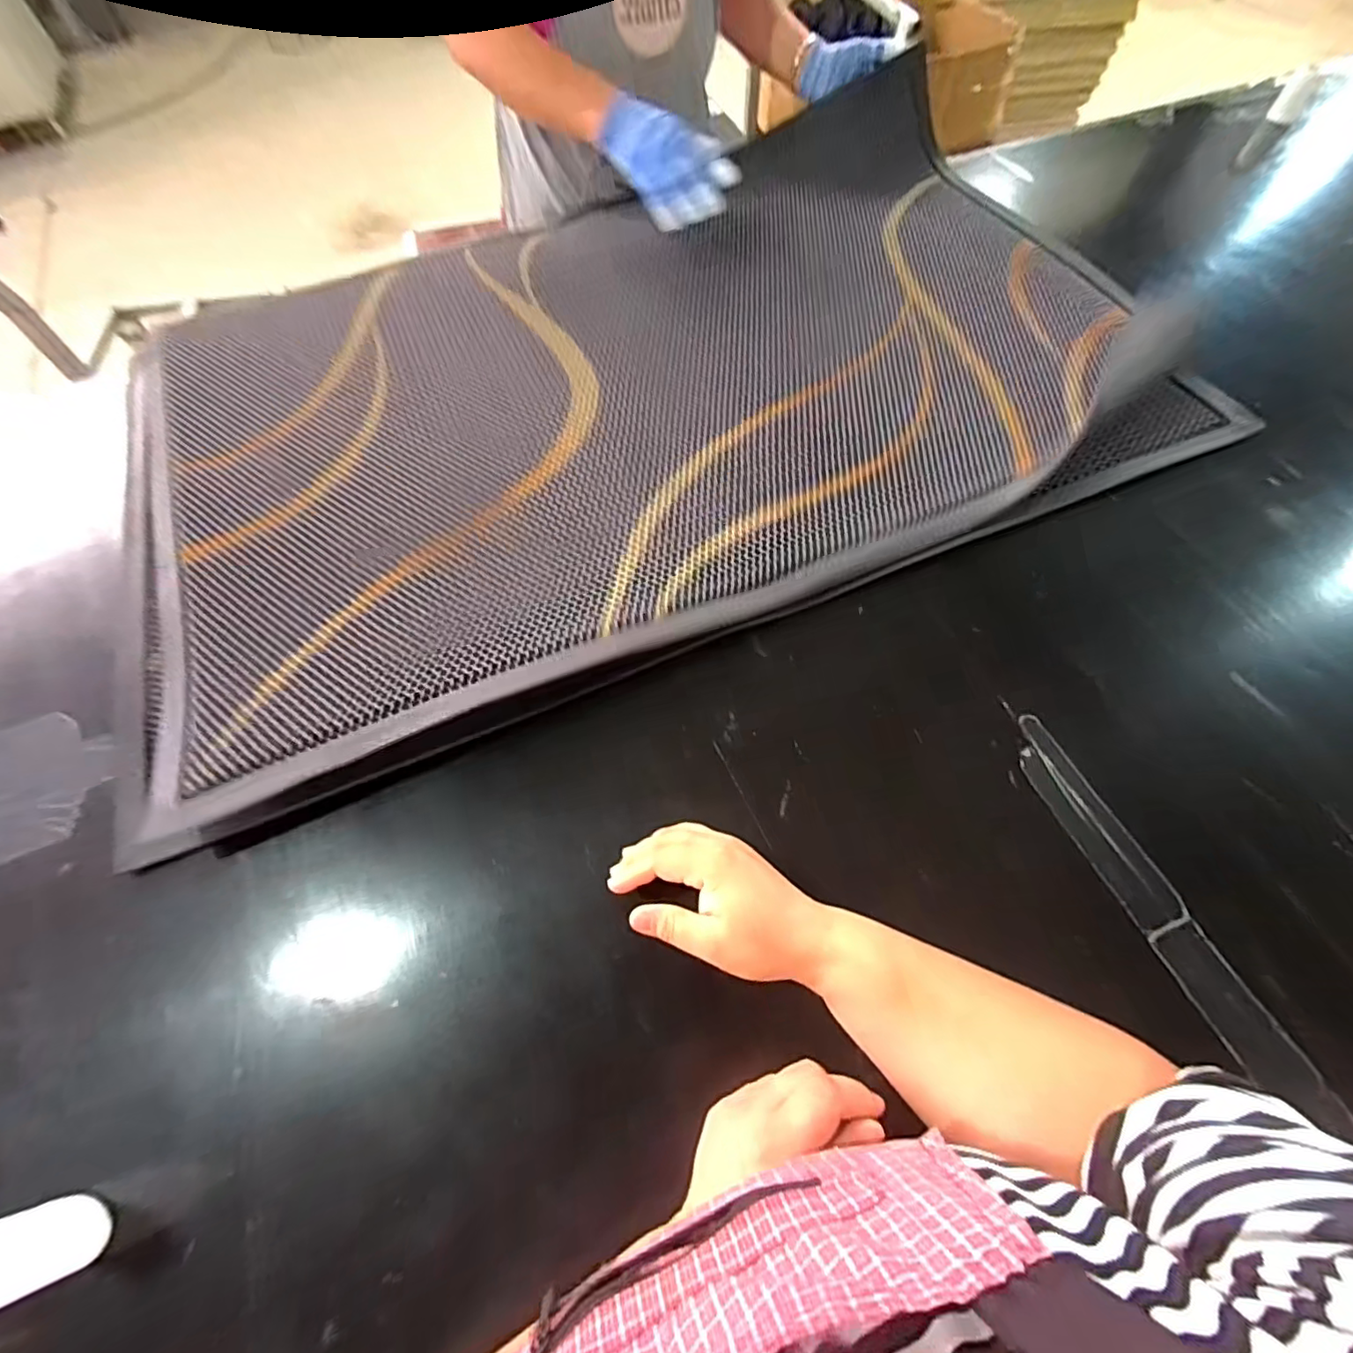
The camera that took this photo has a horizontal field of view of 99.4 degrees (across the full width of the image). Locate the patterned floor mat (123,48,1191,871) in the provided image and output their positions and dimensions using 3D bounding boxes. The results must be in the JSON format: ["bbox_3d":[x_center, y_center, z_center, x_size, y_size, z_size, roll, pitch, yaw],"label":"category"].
[{"bbox_3d":[-0.030,-0.379,0.692,1.147,0.037,0.727,-24,64,-11],"label":"patterned floor mat"}]

